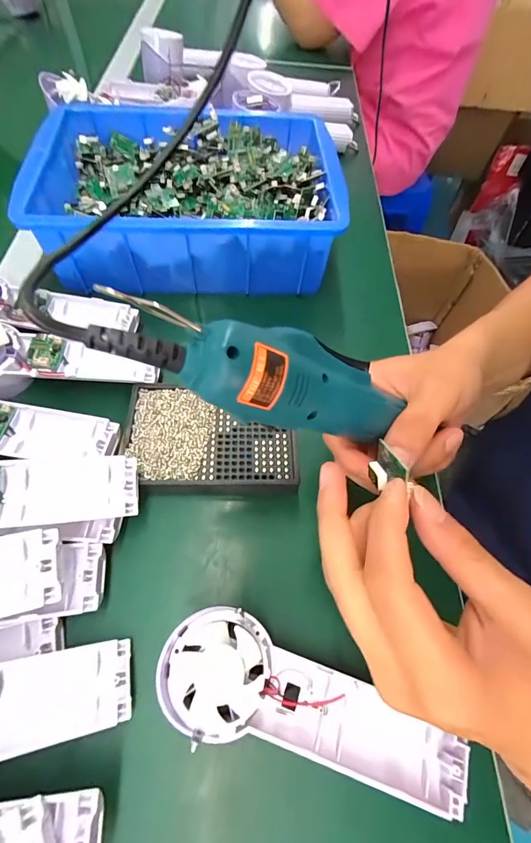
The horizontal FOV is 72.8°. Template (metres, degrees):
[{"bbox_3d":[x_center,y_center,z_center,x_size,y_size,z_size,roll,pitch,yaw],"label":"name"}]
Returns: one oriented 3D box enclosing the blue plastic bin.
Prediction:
[{"bbox_3d":[-0.080,-0.241,0.386,0.300,0.079,0.203,-1,63,-5],"label":"blue plastic bin"}]

